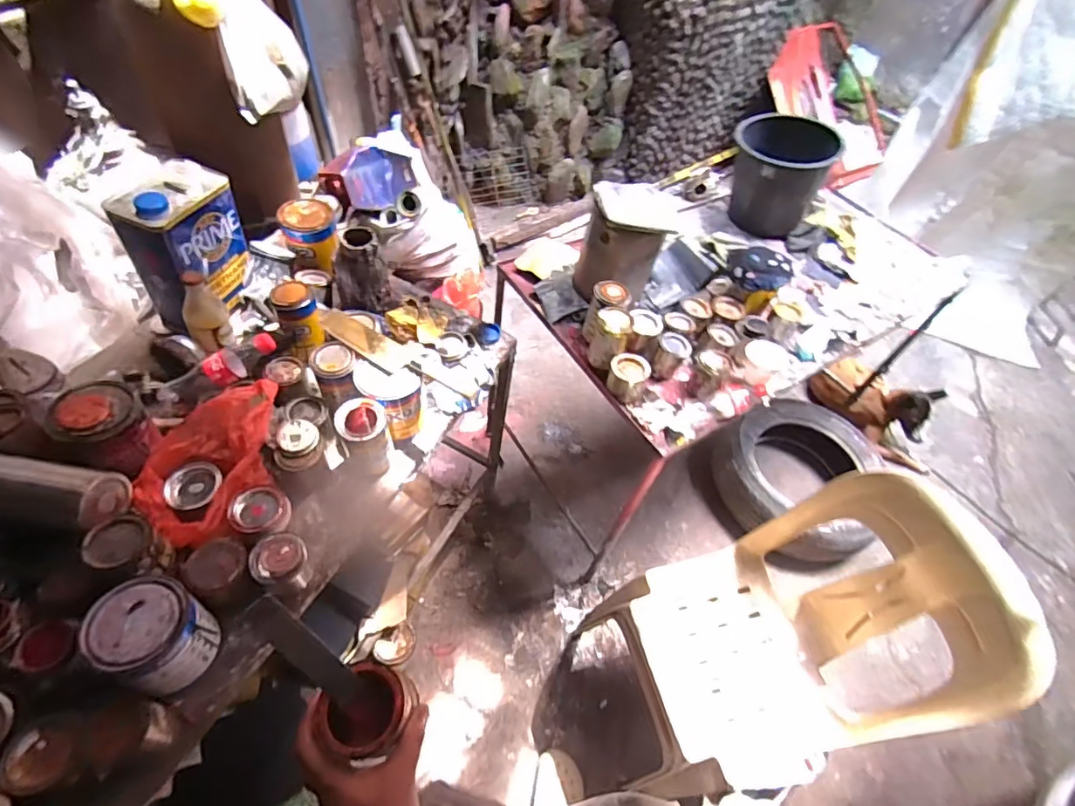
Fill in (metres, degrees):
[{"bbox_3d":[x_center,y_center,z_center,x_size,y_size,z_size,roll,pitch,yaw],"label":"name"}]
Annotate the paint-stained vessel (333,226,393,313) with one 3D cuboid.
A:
[{"bbox_3d":[-0.334,-0.242,0.981,0.095,0.147,0.076,-7,57,-10],"label":"paint-stained vessel"}]

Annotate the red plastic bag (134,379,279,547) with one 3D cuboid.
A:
[{"bbox_3d":[-0.479,0.082,0.753,0.157,0.093,0.233,3,56,-3],"label":"red plastic bag"}]

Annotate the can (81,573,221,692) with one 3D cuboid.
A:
[{"bbox_3d":[-0.454,0.272,0.620,0.102,0.111,0.097,2,56,-4],"label":"can"}]

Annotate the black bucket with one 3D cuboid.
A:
[{"bbox_3d":[0.660,-0.635,1.480,0.257,0.240,0.250,2,56,-4],"label":"black bucket"}]

